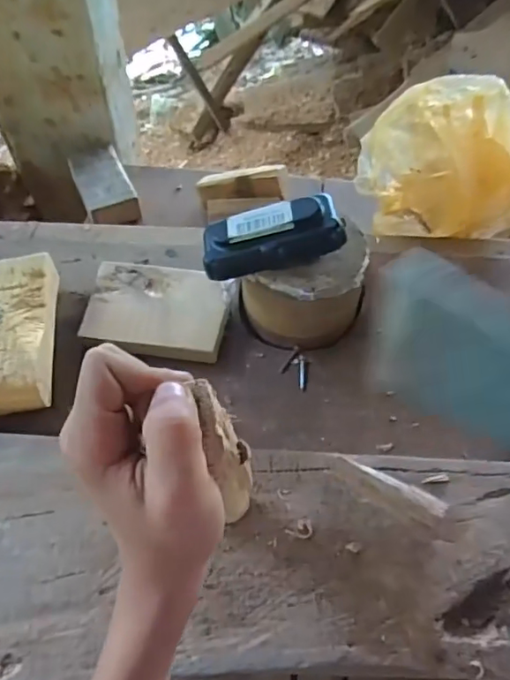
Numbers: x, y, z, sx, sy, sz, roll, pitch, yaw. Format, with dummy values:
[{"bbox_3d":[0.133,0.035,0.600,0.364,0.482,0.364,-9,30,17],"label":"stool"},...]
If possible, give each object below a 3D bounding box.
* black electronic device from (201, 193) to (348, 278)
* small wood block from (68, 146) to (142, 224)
[{"bbox_3d":[0.012,-0.078,0.409,0.105,0.029,0.043,-13,56,7],"label":"black electronic device"},{"bbox_3d":[-0.192,-0.195,0.689,0.065,0.030,0.121,-17,58,-13],"label":"small wood block"}]

